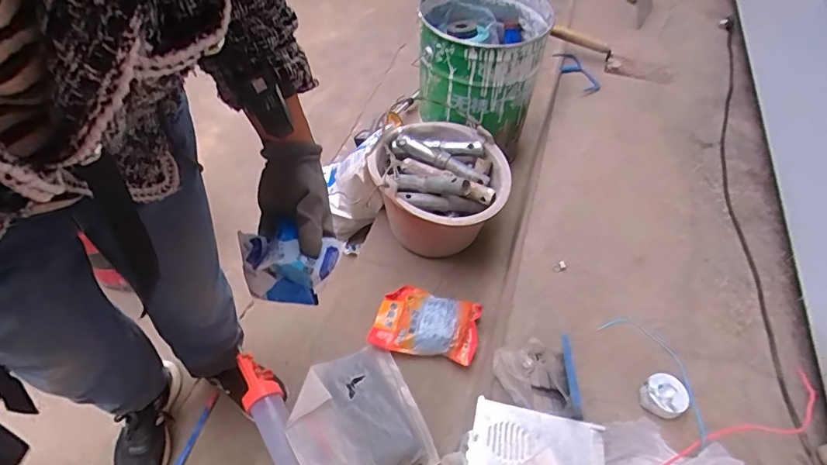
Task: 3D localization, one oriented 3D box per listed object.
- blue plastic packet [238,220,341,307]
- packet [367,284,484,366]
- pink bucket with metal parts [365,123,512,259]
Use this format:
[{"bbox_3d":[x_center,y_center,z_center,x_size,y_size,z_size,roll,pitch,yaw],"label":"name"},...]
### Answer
[{"bbox_3d":[-0.135,0.034,0.534,0.104,0.052,0.076,-5,57,-6],"label":"blue plastic packet"},{"bbox_3d":[0.026,0.176,0.957,0.197,0.032,0.137,13,57,6],"label":"packet"},{"bbox_3d":[0.048,-0.085,1.072,0.258,0.229,0.279,1,56,-2],"label":"pink bucket with metal parts"}]

